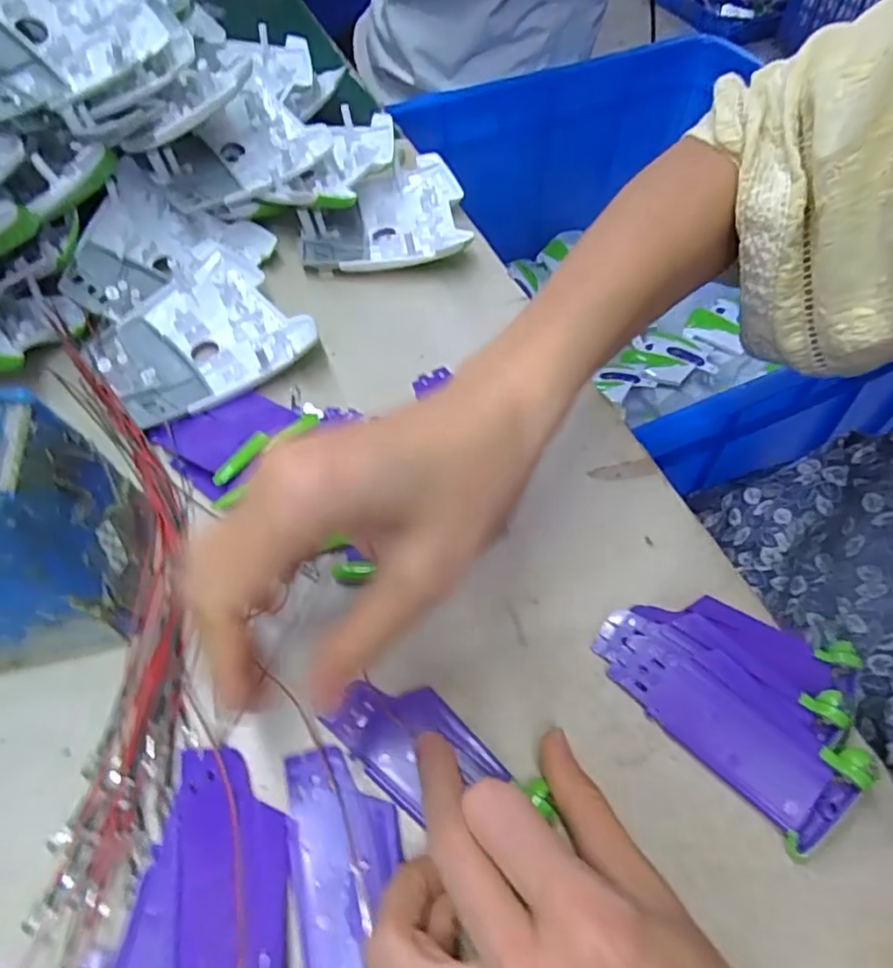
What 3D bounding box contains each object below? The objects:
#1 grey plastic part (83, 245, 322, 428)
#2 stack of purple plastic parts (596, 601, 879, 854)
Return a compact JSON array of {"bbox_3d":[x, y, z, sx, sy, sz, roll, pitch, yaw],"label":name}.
[{"bbox_3d":[-0.137,-0.084,0.346,0.108,0.016,0.094,-28,60,-19],"label":"grey plastic part"},{"bbox_3d":[0.119,0.077,0.250,0.071,0.022,0.099,-37,63,-23],"label":"stack of purple plastic parts"}]

